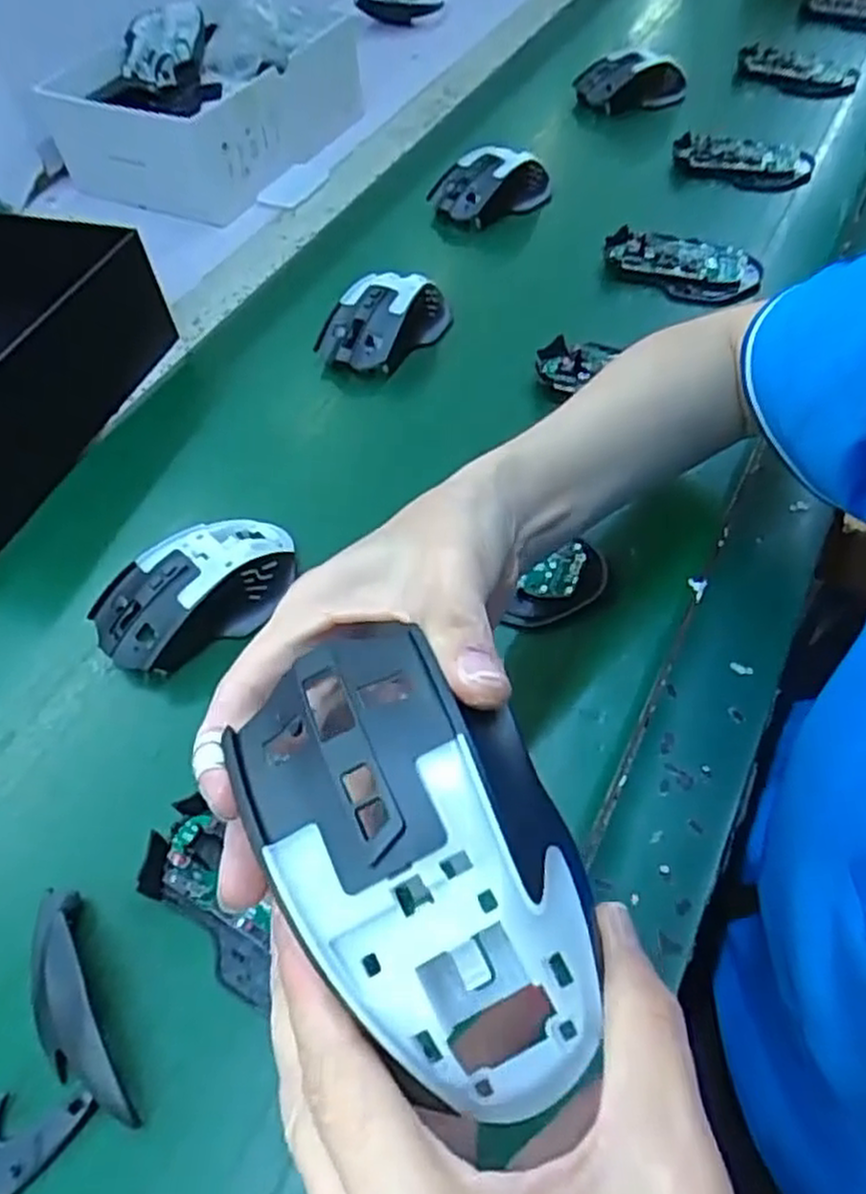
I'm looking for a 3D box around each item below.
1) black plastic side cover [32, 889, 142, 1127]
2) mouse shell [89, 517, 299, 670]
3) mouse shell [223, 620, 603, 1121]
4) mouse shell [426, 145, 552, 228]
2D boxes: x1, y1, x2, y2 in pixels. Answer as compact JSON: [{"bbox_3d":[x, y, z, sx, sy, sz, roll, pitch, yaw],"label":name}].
[{"bbox_3d":[-0.147,0.164,0.307,0.030,0.015,0.100,-28,56,-14],"label":"black plastic side cover"},{"bbox_3d":[-0.129,-0.007,0.420,0.116,0.039,0.068,-33,57,-18],"label":"mouse shell"},{"bbox_3d":[-0.003,0.059,0.184,0.064,0.040,0.110,-25,55,-12],"label":"mouse shell"},{"bbox_3d":[0.051,-0.346,0.643,0.106,0.042,0.057,-27,56,-14],"label":"mouse shell"}]

